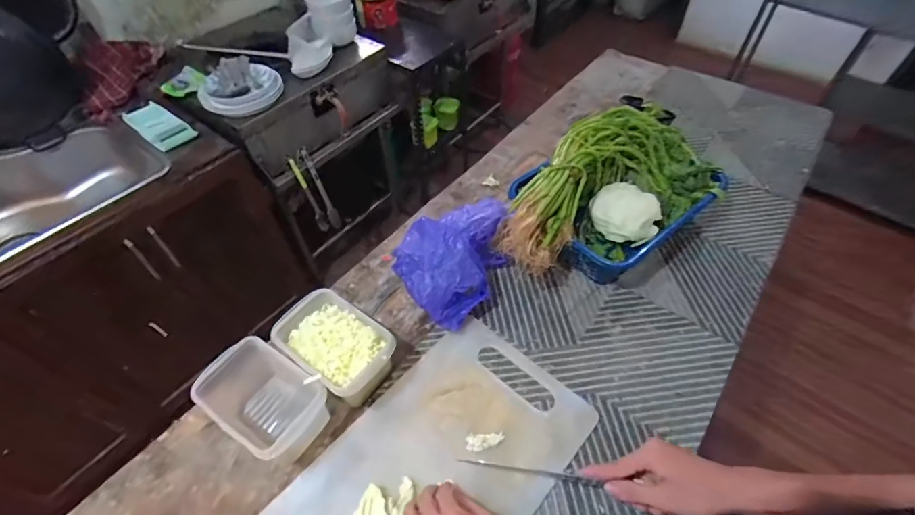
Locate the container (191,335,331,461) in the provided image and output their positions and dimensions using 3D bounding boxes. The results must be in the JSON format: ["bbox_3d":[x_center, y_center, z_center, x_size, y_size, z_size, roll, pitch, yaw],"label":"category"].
[{"bbox_3d":[-0.258,0.195,0.589,0.163,0.104,0.103,26,56,21],"label":"container"}]

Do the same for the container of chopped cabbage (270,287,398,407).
[{"bbox_3d":[-0.171,0.136,0.632,0.157,0.097,0.105,28,57,23],"label":"container of chopped cabbage"}]

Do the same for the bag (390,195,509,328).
[{"bbox_3d":[-0.001,-0.010,0.708,0.146,0.149,0.212,33,59,25],"label":"bag"}]

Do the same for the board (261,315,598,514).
[{"bbox_3d":[-0.027,0.272,0.569,0.248,0.014,0.397,34,60,26],"label":"board"}]

